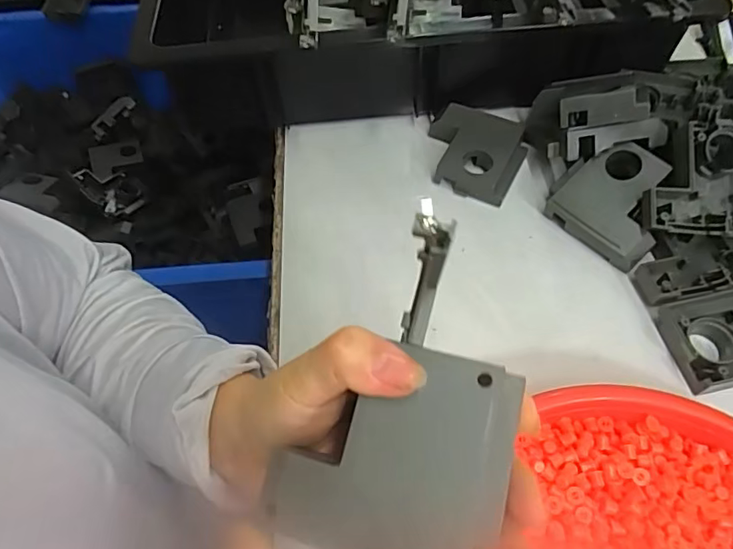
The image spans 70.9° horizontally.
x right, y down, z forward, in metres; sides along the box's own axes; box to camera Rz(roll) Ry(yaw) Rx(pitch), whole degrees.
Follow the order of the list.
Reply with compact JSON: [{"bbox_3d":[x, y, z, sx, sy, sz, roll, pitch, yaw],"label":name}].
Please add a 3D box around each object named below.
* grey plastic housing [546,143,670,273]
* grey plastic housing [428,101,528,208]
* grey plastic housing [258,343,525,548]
[{"bbox_3d":[0.182,-0.054,0.373,0.075,0.018,0.072,-48,64,3],"label":"grey plastic housing"},{"bbox_3d":[0.088,-0.101,0.425,0.078,0.026,0.078,22,63,17],"label":"grey plastic housing"},{"bbox_3d":[0.010,0.060,0.174,0.074,0.016,0.070,12,60,11],"label":"grey plastic housing"}]

